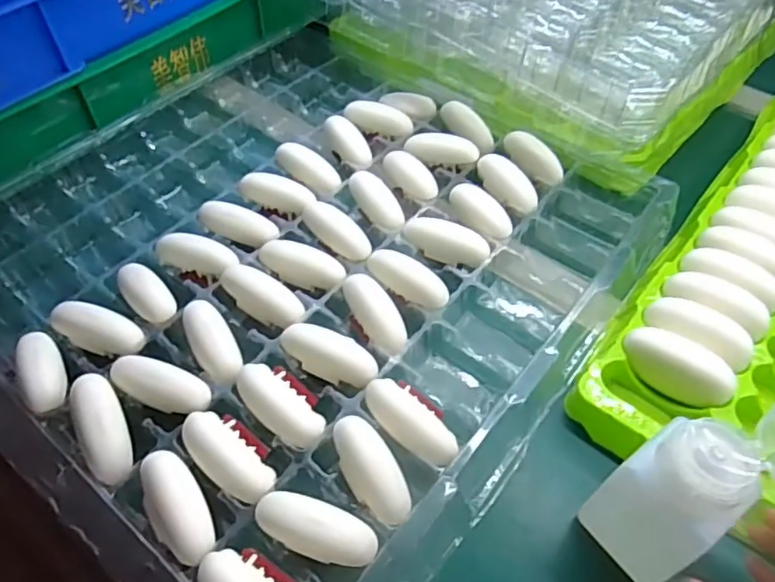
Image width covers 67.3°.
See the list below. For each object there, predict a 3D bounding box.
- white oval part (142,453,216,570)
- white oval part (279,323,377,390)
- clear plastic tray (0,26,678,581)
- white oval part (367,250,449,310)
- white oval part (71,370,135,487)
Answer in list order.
[{"bbox_3d":[-0.119,0.120,0.325,0.027,0.014,0.064,-25,53,-14],"label":"white oval part"},{"bbox_3d":[-0.038,0.041,0.381,0.065,0.014,0.028,19,56,12],"label":"white oval part"},{"bbox_3d":[-0.078,-0.037,0.465,0.460,0.062,0.462,31,60,27],"label":"clear plastic tray"},{"bbox_3d":[0.015,-0.010,0.420,0.067,0.012,0.022,27,58,24],"label":"white oval part"},{"bbox_3d":[-0.171,0.081,0.349,0.023,0.018,0.069,-20,76,-15],"label":"white oval part"}]

